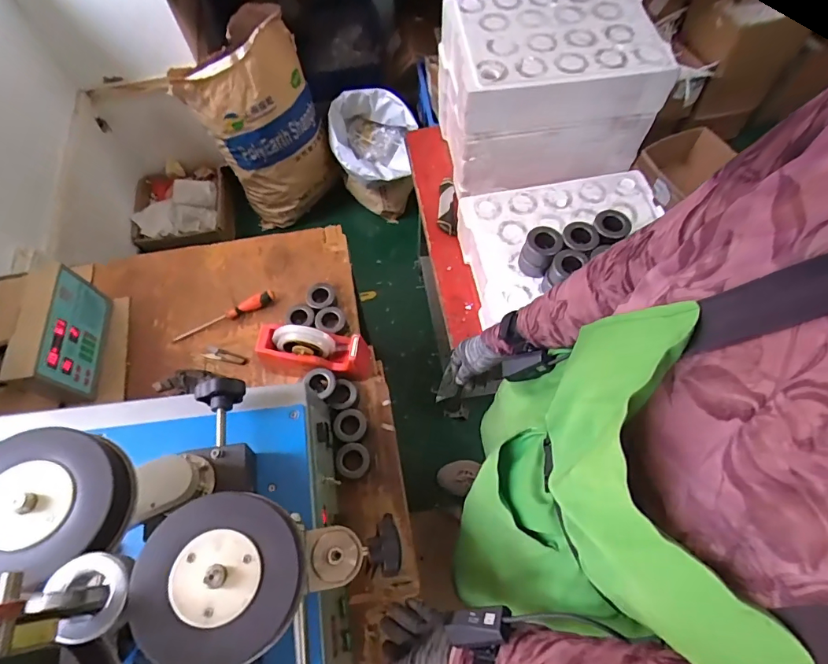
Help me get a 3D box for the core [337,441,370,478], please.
[{"bbox_3d":[-0.108,0.232,0.809,0.057,0.041,0.059,0,64,1],"label":"core"}]

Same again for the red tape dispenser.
[{"bbox_3d":[-0.189,0.036,0.852,0.209,0.116,0.072,2,64,2],"label":"red tape dispenser"}]

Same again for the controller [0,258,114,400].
[{"bbox_3d":[-0.668,0.009,0.856,0.076,0.166,0.230,-9,65,-3],"label":"controller"}]

